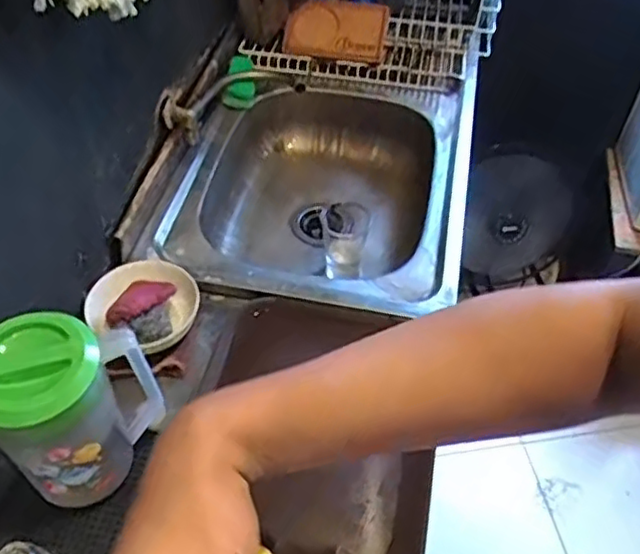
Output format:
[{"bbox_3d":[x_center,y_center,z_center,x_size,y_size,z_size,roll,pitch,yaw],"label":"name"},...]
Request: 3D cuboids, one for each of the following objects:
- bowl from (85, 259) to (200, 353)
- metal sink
[{"bbox_3d":[-0.240,0.034,0.934,0.133,0.062,0.134,1,49,-1],"label":"bowl"},{"bbox_3d":[0.013,-0.133,1.226,0.468,0.177,0.576,11,50,7],"label":"metal sink"}]

